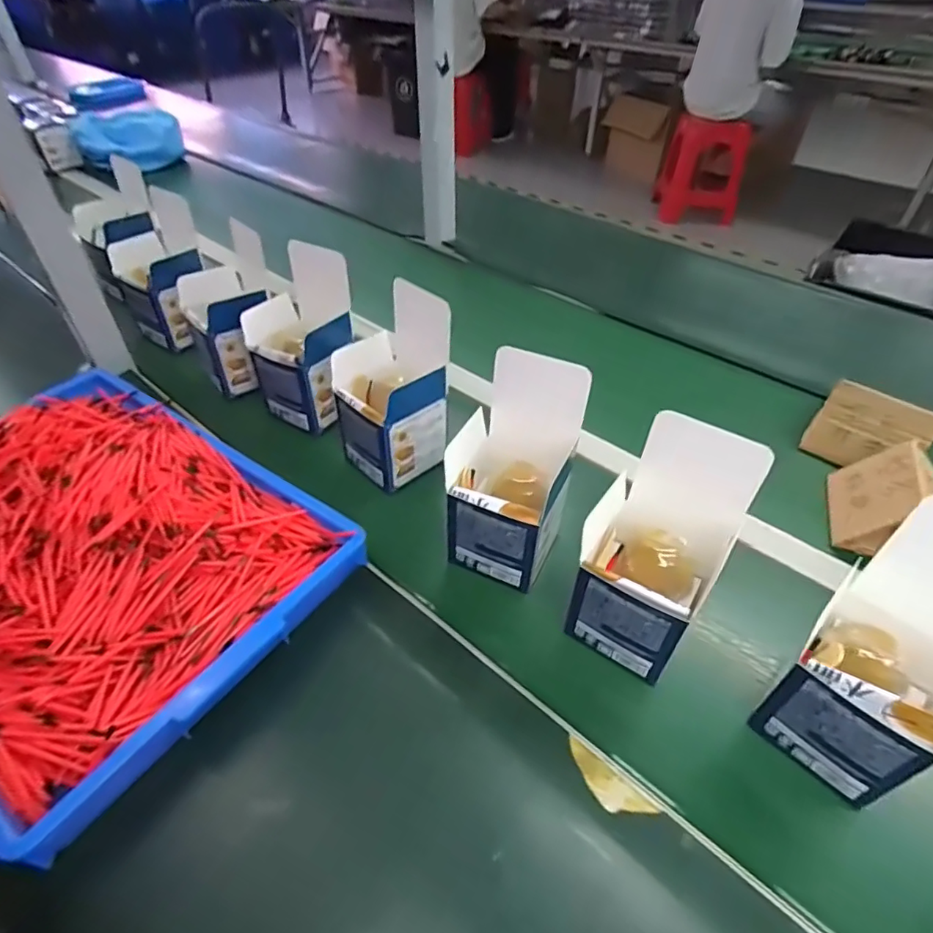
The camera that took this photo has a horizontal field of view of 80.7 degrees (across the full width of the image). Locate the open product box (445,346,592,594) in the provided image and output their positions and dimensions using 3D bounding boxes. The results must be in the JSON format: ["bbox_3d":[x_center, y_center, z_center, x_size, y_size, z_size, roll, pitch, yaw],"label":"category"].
[{"bbox_3d":[0.041,0.003,0.465,0.100,0.168,0.103,20,46,20],"label":"open product box"}]

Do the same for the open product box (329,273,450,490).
[{"bbox_3d":[-0.075,-0.076,0.550,0.093,0.169,0.107,-34,53,-32],"label":"open product box"}]

